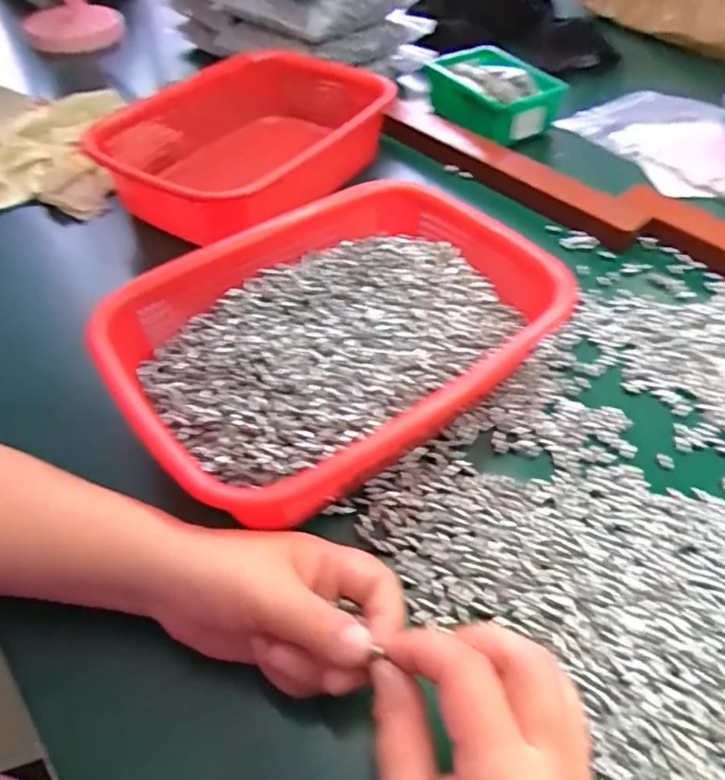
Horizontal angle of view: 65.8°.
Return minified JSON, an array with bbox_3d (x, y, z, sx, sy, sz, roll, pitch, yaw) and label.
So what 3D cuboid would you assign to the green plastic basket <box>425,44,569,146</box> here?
[{"bbox_3d":[0.156,-0.358,0.667,0.108,0.047,0.153,-20,53,-15],"label":"green plastic basket"}]

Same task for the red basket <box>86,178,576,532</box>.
[{"bbox_3d":[-0.017,-0.037,0.387,0.279,0.071,0.205,-34,58,-26],"label":"red basket"}]

